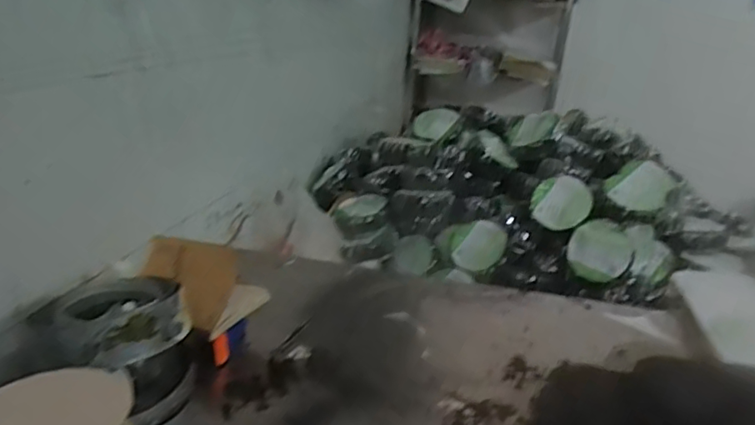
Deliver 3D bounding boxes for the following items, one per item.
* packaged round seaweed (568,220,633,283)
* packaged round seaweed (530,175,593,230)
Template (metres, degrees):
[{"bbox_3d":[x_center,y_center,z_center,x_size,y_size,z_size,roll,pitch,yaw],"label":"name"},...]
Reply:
[{"bbox_3d":[0.567,0.100,1.476,0.148,0.151,0.026,29,9,34],"label":"packaged round seaweed"},{"bbox_3d":[0.501,-0.028,1.572,0.148,0.149,0.031,22,-12,22],"label":"packaged round seaweed"}]

